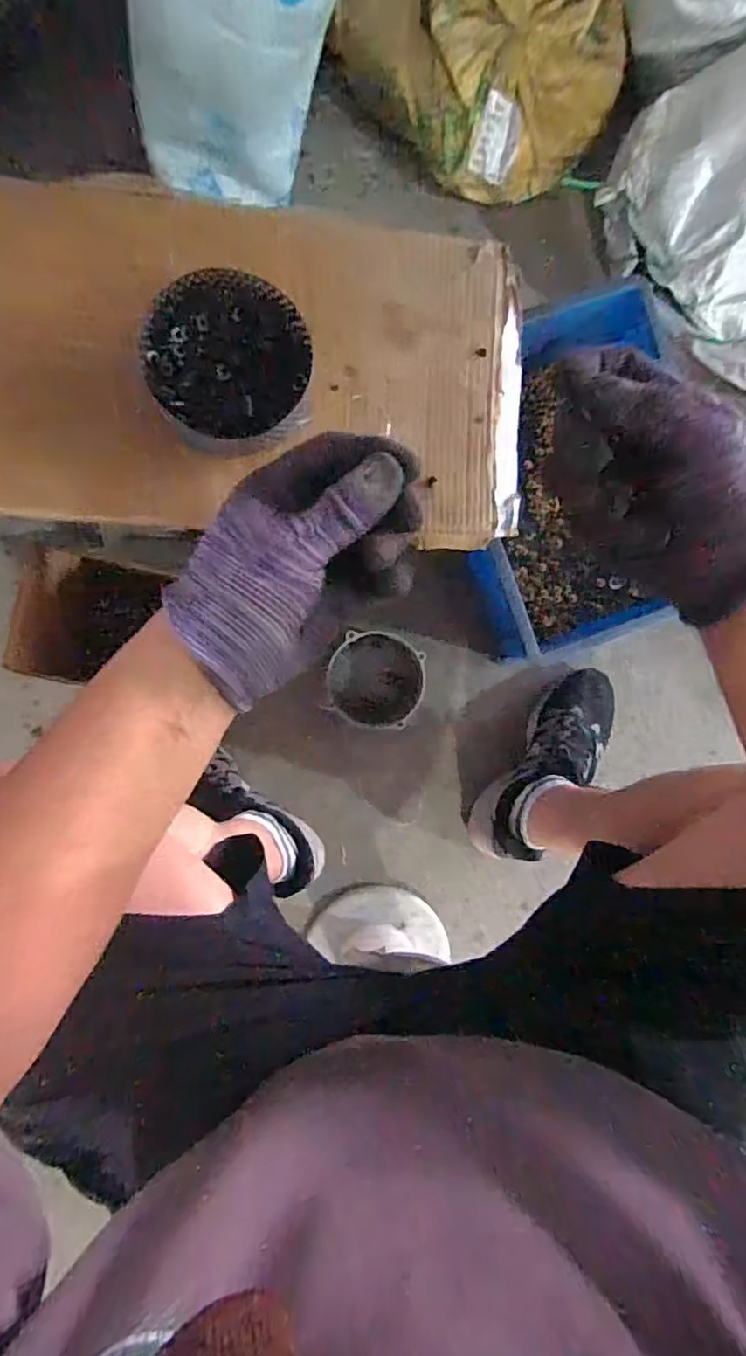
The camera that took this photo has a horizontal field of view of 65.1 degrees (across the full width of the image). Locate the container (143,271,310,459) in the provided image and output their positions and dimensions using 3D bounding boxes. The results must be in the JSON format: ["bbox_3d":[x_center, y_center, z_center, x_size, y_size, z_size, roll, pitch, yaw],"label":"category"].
[{"bbox_3d":[-0.117,-0.258,0.483,0.131,0.040,0.128,0,90,-5],"label":"container"}]

